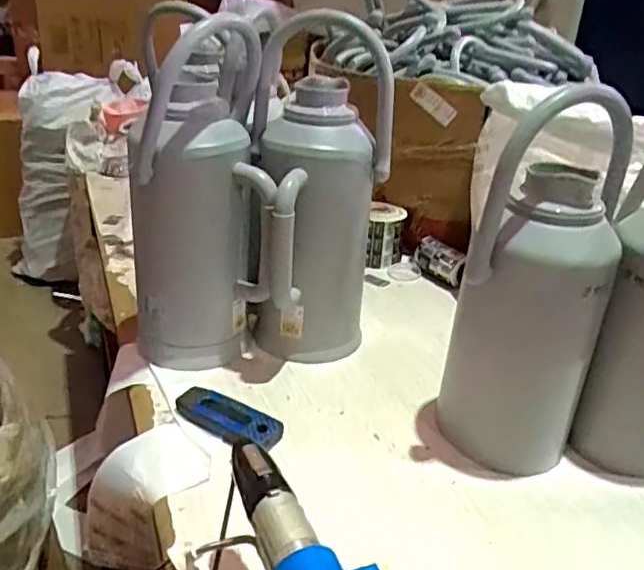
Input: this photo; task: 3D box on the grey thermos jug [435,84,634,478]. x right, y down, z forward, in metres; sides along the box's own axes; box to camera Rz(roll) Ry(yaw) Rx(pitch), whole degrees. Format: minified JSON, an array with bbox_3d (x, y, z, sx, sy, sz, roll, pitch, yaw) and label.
[{"bbox_3d":[0.242,0.011,0.719,0.148,0.422,0.153,16,30,24],"label":"grey thermos jug"}]

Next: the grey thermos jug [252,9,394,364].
[{"bbox_3d":[-0.007,-0.099,0.862,0.177,0.439,0.167,2,27,-3],"label":"grey thermos jug"}]

